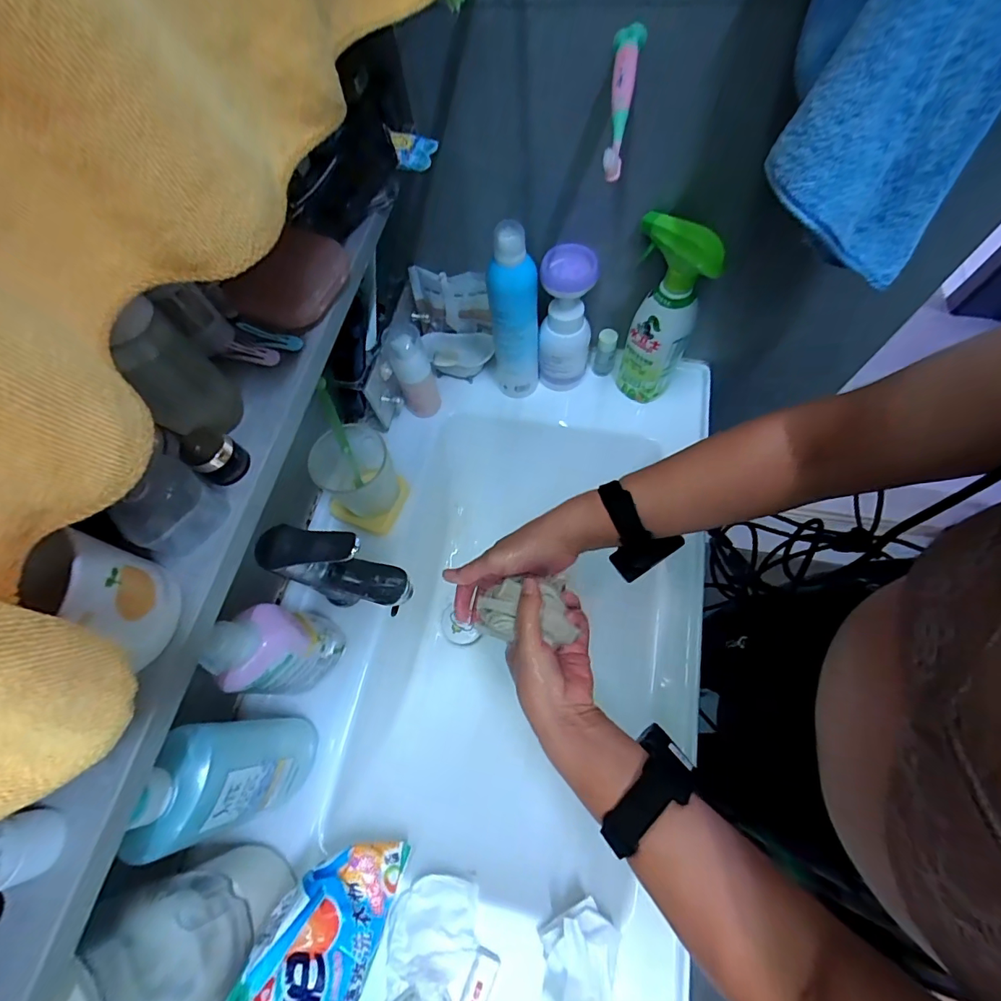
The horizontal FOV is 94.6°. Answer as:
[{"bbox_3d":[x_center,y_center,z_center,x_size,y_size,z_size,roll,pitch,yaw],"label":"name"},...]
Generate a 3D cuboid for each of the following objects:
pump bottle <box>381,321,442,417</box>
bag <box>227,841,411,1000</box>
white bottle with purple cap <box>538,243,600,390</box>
[{"bbox_3d":[-0.119,-0.170,0.616,0.062,0.138,0.046,-13,68,-7],"label":"pump bottle"},{"bbox_3d":[-0.158,0.387,0.385,0.089,0.132,0.156,19,68,6],"label":"bag"},{"bbox_3d":[0.082,-0.227,0.598,0.075,0.175,0.078,7,67,1],"label":"white bottle with purple cap"}]

